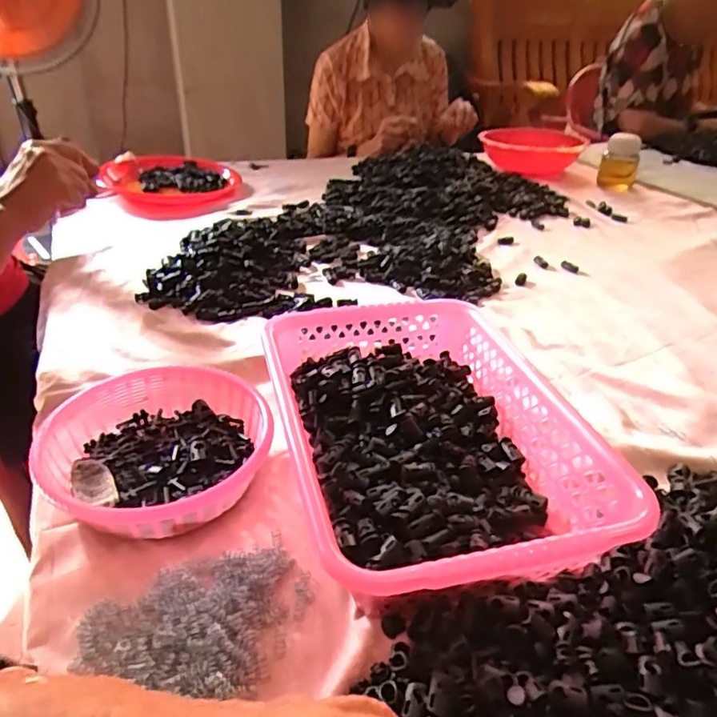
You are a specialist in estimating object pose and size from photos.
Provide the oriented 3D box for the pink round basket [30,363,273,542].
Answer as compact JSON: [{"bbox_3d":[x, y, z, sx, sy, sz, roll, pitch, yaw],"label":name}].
[{"bbox_3d":[-0.154,0.073,0.441,0.163,0.048,0.164,1,33,-1],"label":"pink round basket"}]

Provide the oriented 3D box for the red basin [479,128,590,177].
[{"bbox_3d":[0.418,-0.511,1.358,0.235,0.071,0.254,13,34,13],"label":"red basin"}]

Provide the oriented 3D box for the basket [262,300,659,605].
[{"bbox_3d":[0.052,0.056,0.447,0.206,0.063,0.306,-7,34,-12],"label":"basket"}]

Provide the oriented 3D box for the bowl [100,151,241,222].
[{"bbox_3d":[-0.346,-0.326,1.045,0.235,0.054,0.257,-6,34,-11],"label":"bowl"}]

